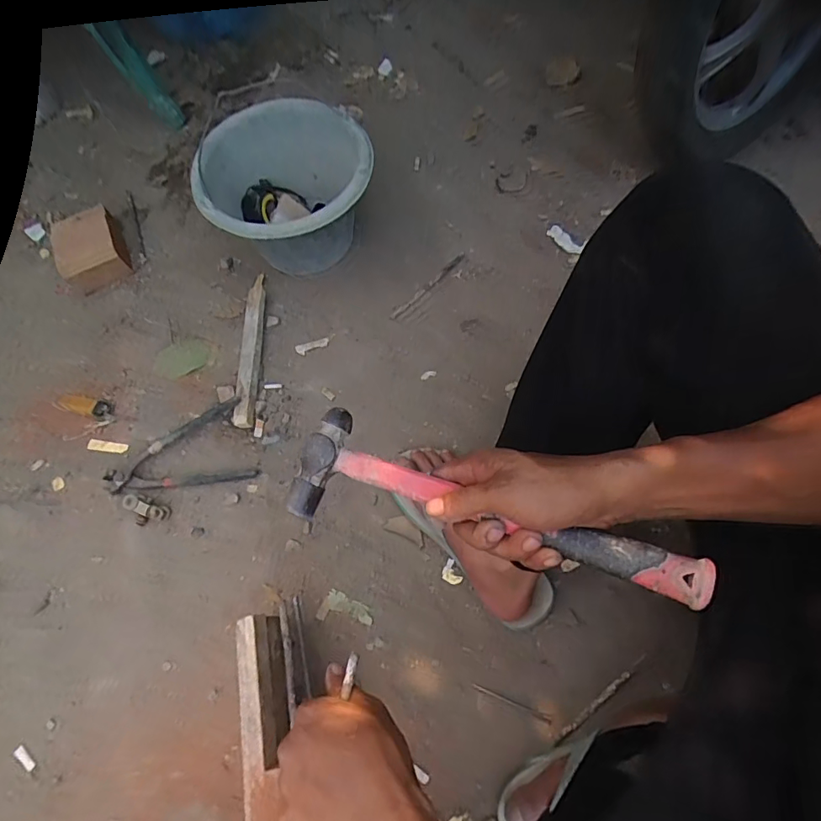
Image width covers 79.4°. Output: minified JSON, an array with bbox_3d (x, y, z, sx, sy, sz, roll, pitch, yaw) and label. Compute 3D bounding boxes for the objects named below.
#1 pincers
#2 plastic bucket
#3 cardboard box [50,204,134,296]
[{"bbox_3d":[-0.339,0.070,0.721,0.202,0.026,0.129,-21,68,-6],"label":"pincers"},{"bbox_3d":[-0.185,-0.327,0.785,0.247,0.200,0.246,-1,67,2],"label":"plastic bucket"},{"bbox_3d":[-0.554,-0.280,0.859,0.104,0.060,0.147,-28,69,-9],"label":"cardboard box"}]

